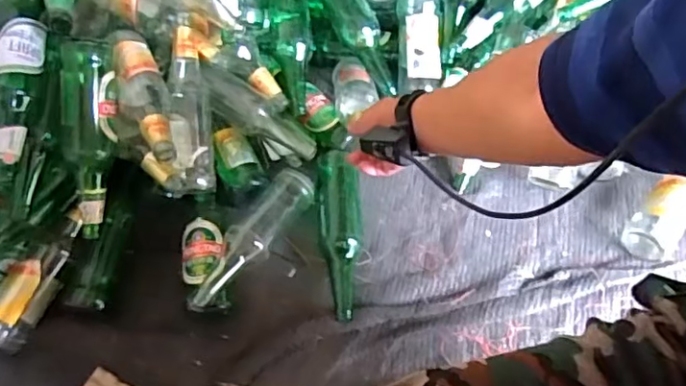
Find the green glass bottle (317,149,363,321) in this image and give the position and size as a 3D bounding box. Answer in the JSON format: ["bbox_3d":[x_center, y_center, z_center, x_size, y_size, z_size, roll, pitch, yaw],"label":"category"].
[{"bbox_3d":[-0.004,0.057,0.881,0.065,0.058,0.257,-2,63,0],"label":"green glass bottle"}]

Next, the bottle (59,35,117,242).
[{"bbox_3d":[-0.339,-0.071,0.797,0.077,0.061,0.255,-1,91,0],"label":"bottle"}]

